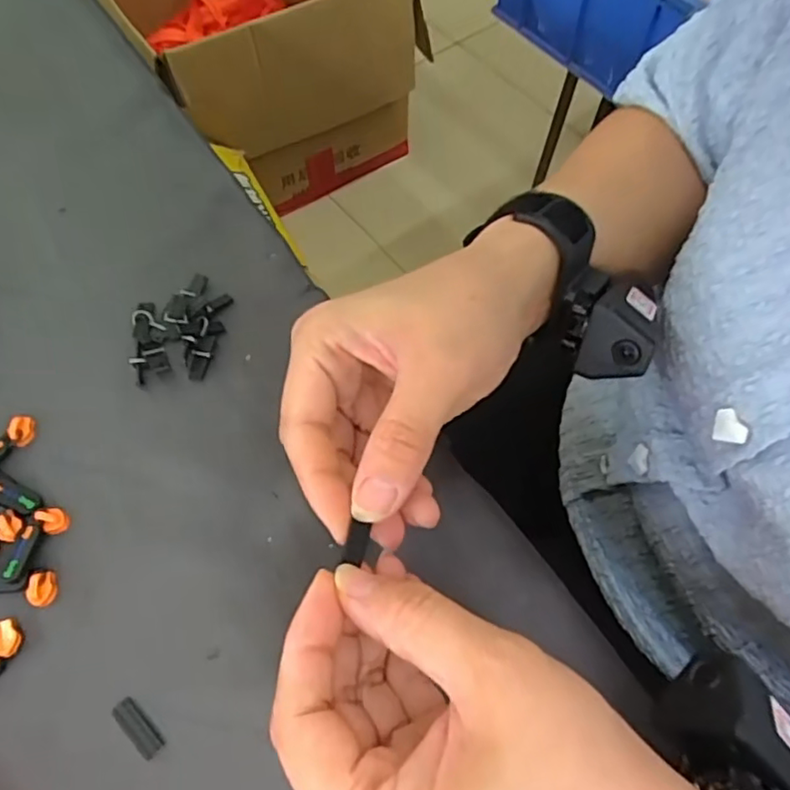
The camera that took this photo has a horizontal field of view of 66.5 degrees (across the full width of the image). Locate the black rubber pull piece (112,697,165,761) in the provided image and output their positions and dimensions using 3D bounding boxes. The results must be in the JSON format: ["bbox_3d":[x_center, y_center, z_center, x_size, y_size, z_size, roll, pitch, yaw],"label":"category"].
[{"bbox_3d":[-0.101,0.130,0.236,0.024,0.004,0.009,41,69,19],"label":"black rubber pull piece"}]

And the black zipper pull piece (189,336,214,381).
[{"bbox_3d":[-0.100,-0.019,0.311,0.008,0.005,0.024,12,83,5],"label":"black zipper pull piece"}]

